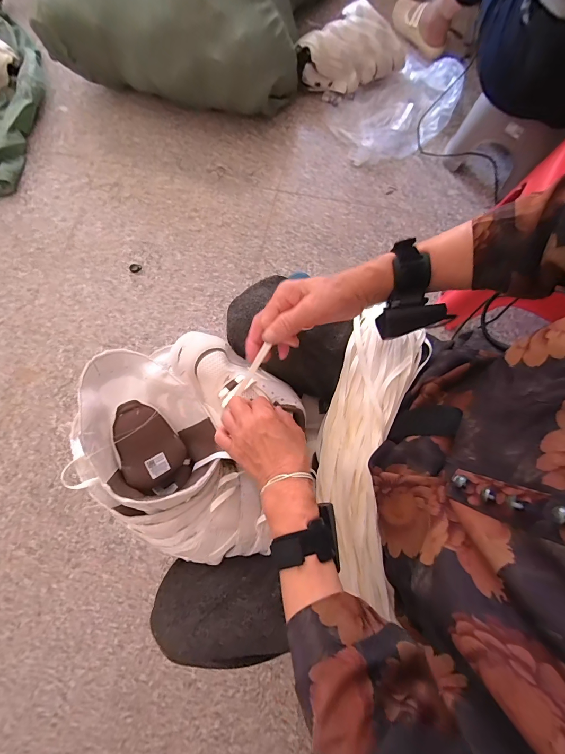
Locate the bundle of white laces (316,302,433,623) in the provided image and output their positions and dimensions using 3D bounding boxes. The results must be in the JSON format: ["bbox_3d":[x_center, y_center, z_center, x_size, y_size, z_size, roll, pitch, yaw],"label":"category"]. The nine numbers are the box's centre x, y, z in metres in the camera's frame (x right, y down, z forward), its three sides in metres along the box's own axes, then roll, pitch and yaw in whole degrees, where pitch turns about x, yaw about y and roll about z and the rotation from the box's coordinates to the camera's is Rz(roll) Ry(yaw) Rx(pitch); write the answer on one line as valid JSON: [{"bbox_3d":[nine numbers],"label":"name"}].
[{"bbox_3d":[0.111,0.084,0.414,0.112,0.058,0.341,14,79,5],"label":"bundle of white laces"}]

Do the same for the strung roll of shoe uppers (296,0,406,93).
[{"bbox_3d":[0.203,-1.000,0.980,0.334,0.107,0.161,-20,78,-2],"label":"strung roll of shoe uppers"}]

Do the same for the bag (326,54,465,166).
[{"bbox_3d":[0.351,-0.831,0.996,0.394,0.076,0.280,-32,79,-7],"label":"bag"}]

